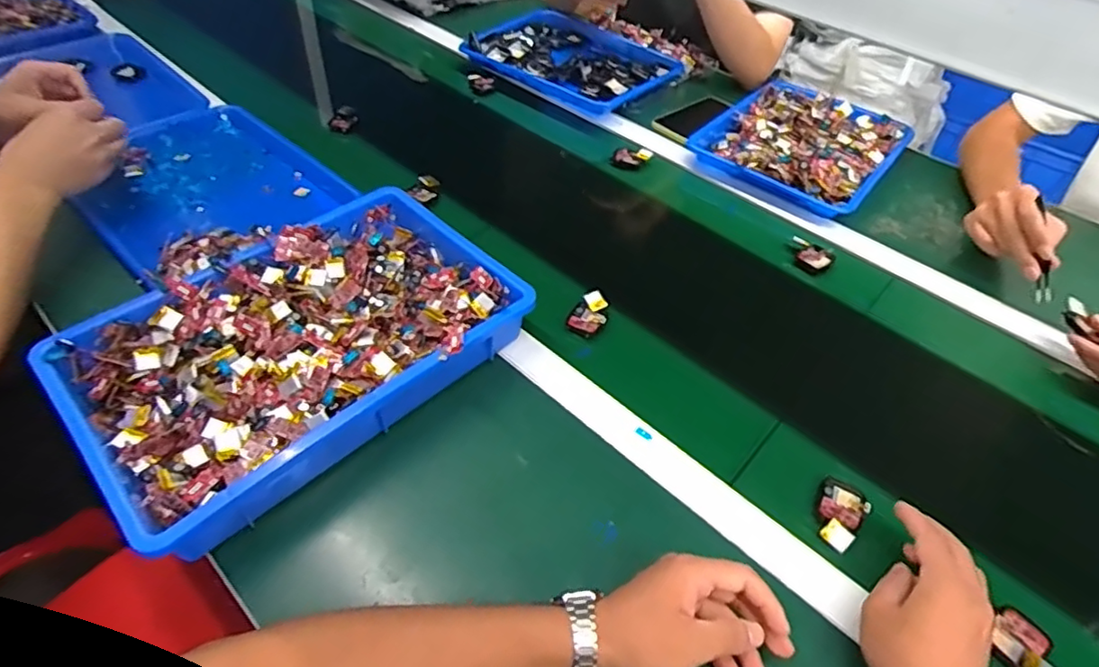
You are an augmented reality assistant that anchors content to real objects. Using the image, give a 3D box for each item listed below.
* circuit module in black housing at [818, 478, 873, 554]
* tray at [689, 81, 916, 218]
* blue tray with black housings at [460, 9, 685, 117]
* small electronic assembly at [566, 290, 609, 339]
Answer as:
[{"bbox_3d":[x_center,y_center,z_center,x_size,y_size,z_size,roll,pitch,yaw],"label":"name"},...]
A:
[{"bbox_3d":[0.245,0.151,0.505,0.038,0.011,0.057,32,54,23],"label":"circuit module in black housing"},{"bbox_3d":[0.387,-0.293,0.917,0.254,0.044,0.306,33,54,24],"label":"tray"},{"bbox_3d":[0.050,-0.489,1.053,0.326,0.035,0.271,33,54,24],"label":"blue tray with black housings"},{"bbox_3d":[0.043,-0.022,0.646,0.035,0.020,0.050,20,50,14],"label":"small electronic assembly"}]

